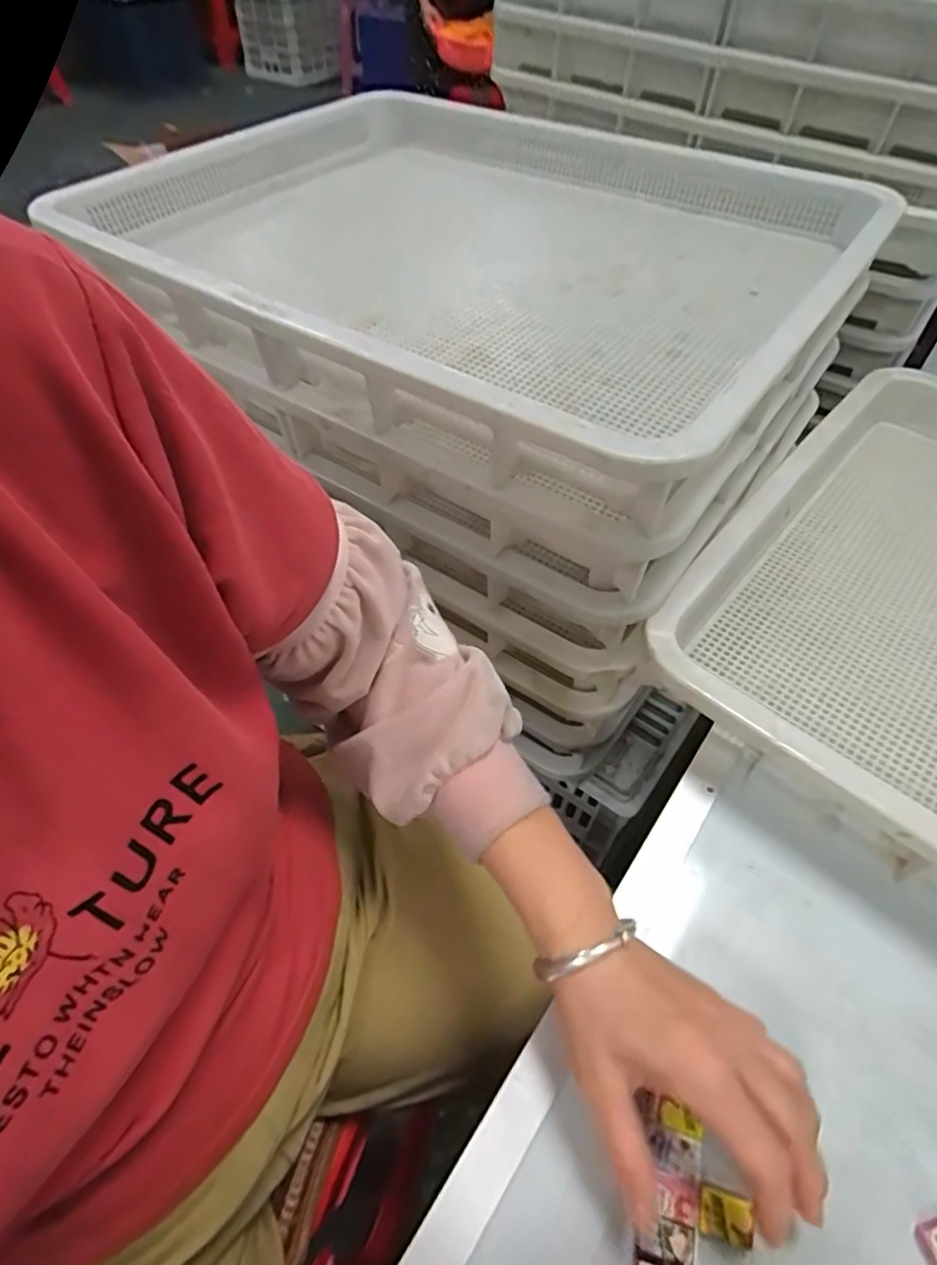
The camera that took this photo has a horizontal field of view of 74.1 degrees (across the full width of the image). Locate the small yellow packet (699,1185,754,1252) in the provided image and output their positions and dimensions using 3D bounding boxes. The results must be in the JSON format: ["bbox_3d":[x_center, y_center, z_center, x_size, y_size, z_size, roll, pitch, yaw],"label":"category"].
[{"bbox_3d":[0.119,0.270,0.286,0.024,0.006,0.018,13,53,10],"label":"small yellow packet"}]

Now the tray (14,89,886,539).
[{"bbox_3d":[0.012,-0.351,0.558,0.594,0.067,0.498,30,58,21],"label":"tray"}]

